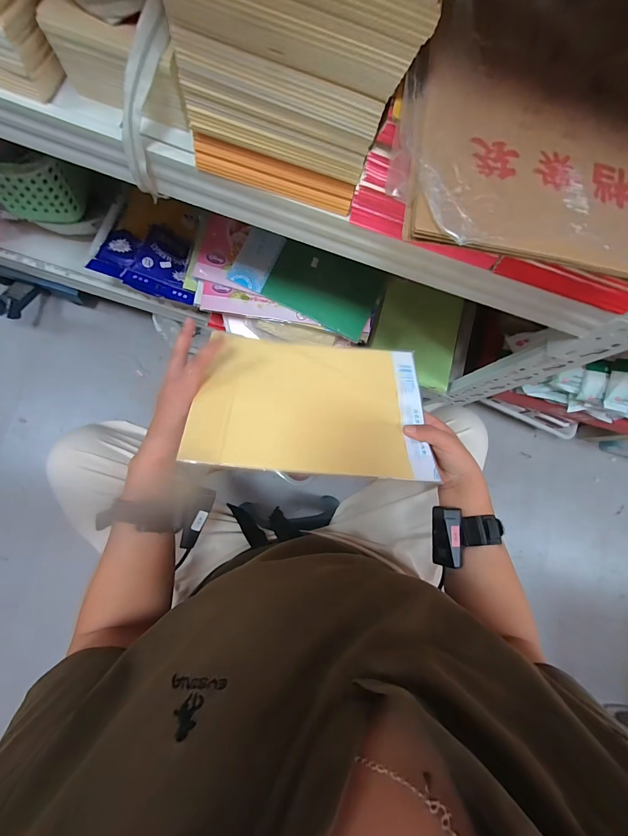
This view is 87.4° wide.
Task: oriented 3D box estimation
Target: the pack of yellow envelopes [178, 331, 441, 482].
[{"bbox_3d":[0.004,-0.023,0.427,0.283,0.021,0.202,7,58,-10],"label":"pack of yellow envelopes"}]

